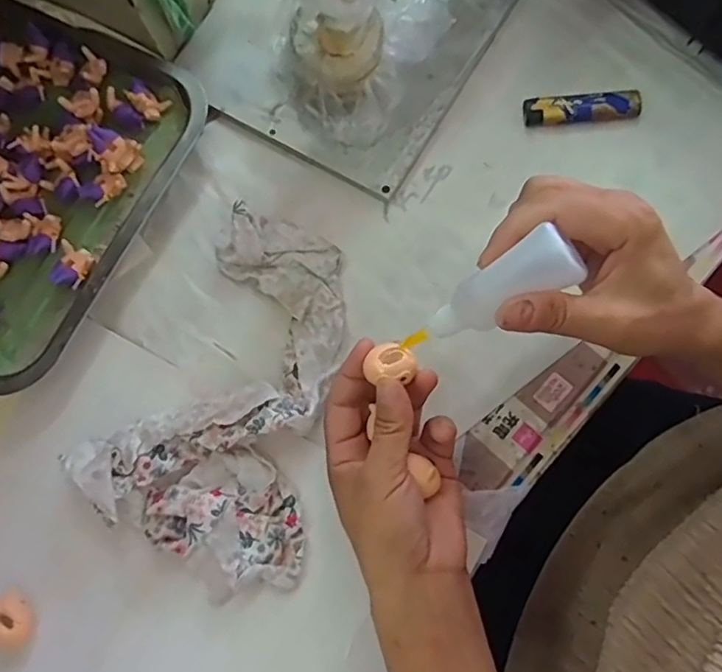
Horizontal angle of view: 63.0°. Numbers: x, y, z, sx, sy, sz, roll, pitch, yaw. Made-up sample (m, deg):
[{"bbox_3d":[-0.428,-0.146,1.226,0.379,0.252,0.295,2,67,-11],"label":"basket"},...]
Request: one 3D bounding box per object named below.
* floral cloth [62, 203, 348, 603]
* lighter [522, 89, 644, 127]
[{"bbox_3d":[-0.071,0.035,0.380,0.150,0.029,0.223,29,81,5],"label":"floral cloth"},{"bbox_3d":[0.159,-0.164,0.420,0.080,0.008,0.022,-2,80,0],"label":"lighter"}]

